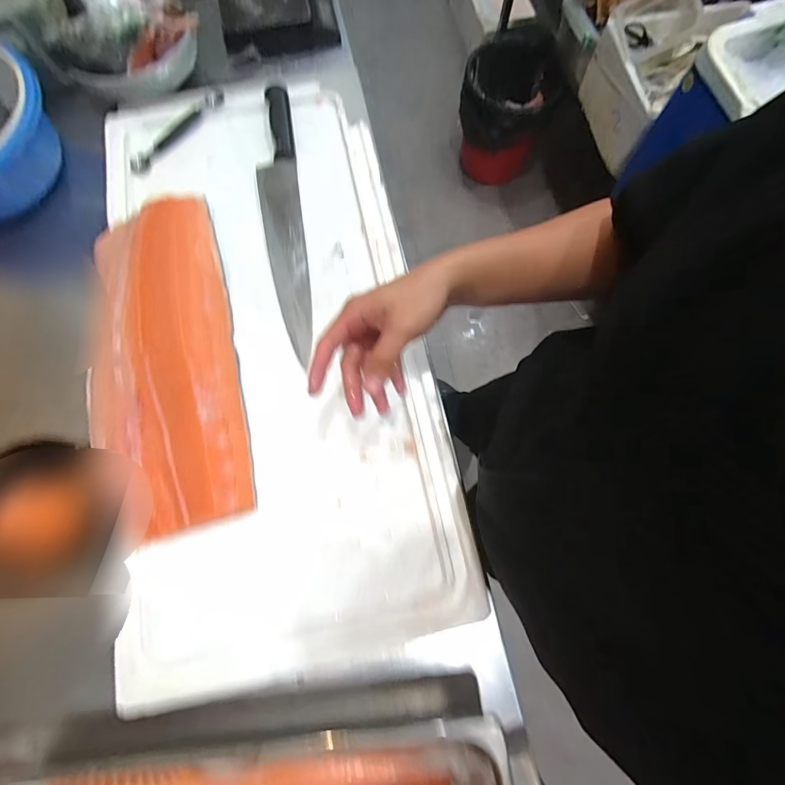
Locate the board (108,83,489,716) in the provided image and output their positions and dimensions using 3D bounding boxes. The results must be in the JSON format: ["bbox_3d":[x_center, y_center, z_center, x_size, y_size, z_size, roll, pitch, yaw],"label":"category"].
[{"bbox_3d":[-0.162,-0.088,0.485,0.368,0.030,0.767,-12,76,-4],"label":"board"}]

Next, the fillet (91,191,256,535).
[{"bbox_3d":[-0.279,-0.049,0.450,0.170,0.037,0.415,-14,76,-5],"label":"fillet"}]

